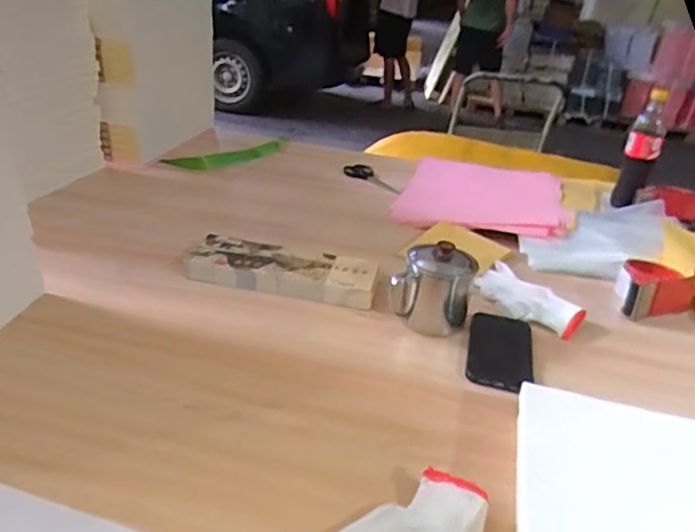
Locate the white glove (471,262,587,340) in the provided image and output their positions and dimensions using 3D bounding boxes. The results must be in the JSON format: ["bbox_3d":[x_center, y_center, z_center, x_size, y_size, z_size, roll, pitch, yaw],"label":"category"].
[{"bbox_3d":[0.247,0.045,0.843,0.090,0.028,0.178,-9,31,-28],"label":"white glove"}]

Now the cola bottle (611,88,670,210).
[{"bbox_3d":[0.579,-0.227,1.158,0.063,0.209,0.071,19,30,24],"label":"cola bottle"}]

